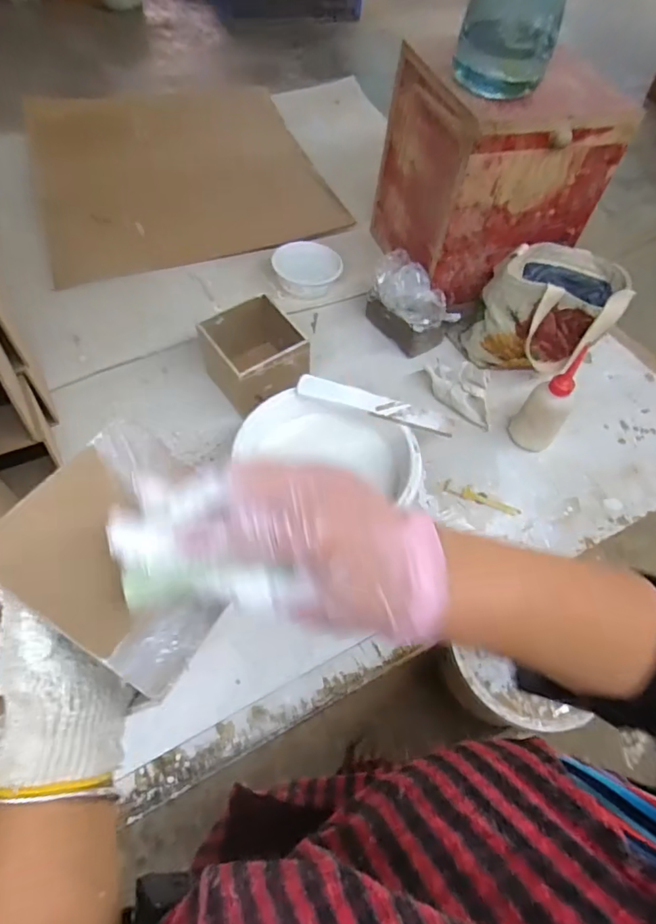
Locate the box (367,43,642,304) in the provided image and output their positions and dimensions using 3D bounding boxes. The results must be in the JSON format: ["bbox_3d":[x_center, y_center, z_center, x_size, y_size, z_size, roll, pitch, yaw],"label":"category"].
[{"bbox_3d":[0.243,-0.452,0.850,0.255,0.292,0.263,-17,61,-11],"label":"box"}]

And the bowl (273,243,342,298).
[{"bbox_3d":[-0.039,-0.315,0.885,0.108,0.053,0.088,30,63,16],"label":"bowl"}]

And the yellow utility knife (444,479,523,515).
[{"bbox_3d":[0.206,0.047,0.714,0.102,0.006,0.021,19,61,9],"label":"yellow utility knife"}]

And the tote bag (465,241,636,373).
[{"bbox_3d":[0.334,-0.224,0.817,0.174,0.164,0.191,36,65,18],"label":"tote bag"}]

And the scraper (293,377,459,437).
[{"bbox_3d":[0.058,-0.072,0.672,0.198,0.011,0.028,18,61,9],"label":"scraper"}]

